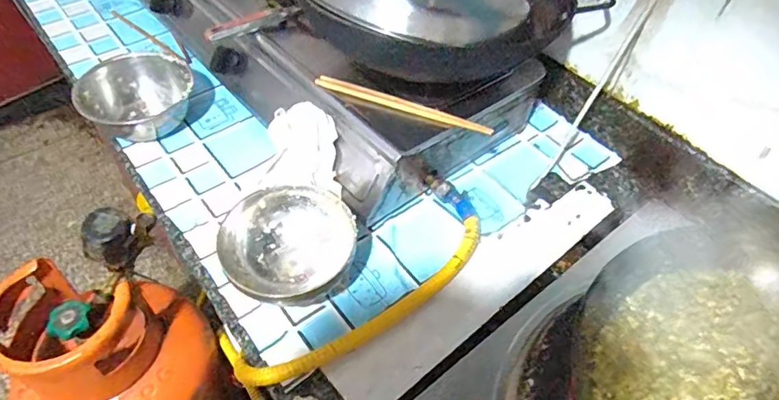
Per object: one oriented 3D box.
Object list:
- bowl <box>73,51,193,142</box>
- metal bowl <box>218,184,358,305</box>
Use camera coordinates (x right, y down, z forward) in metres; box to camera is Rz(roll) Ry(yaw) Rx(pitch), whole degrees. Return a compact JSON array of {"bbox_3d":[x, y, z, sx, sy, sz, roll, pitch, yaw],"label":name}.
[{"bbox_3d":[-0.378,-0.150,0.771,0.157,0.073,0.157,1,51,-2],"label":"bowl"},{"bbox_3d":[-0.115,0.060,0.595,0.145,0.085,0.139,1,51,-2],"label":"metal bowl"}]

